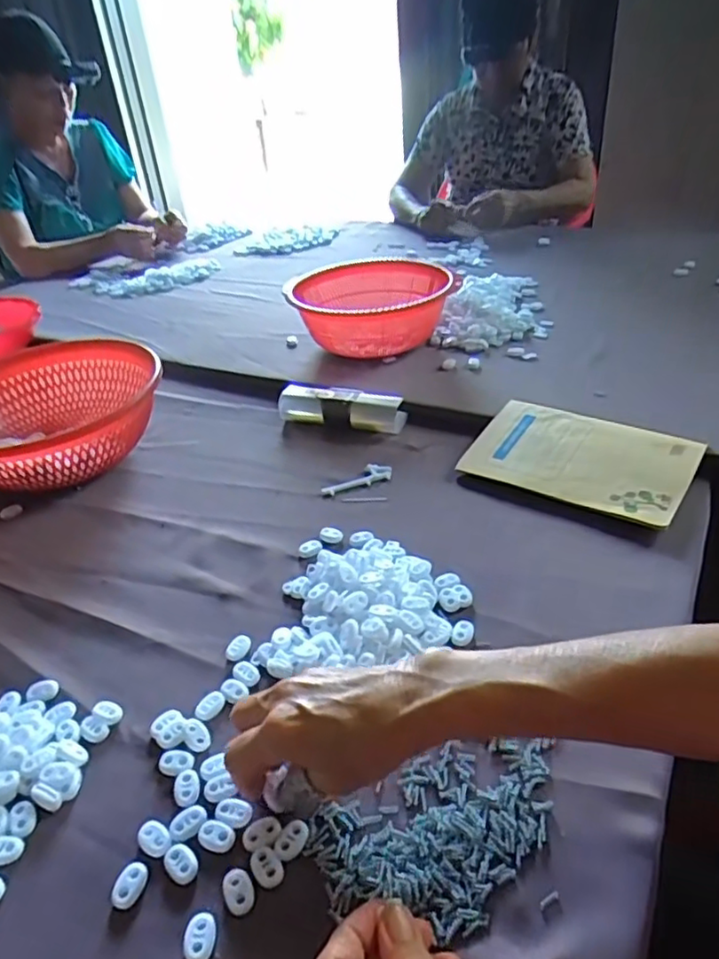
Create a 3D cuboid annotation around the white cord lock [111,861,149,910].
[{"bbox_3d":[-0.126,0.223,0.350,0.015,0.006,0.023,4,35,14],"label":"white cord lock"}]

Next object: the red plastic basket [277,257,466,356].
[{"bbox_3d":[0.022,-0.236,0.910,0.212,0.097,0.213,-14,34,-13],"label":"red plastic basket"}]

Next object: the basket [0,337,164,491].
[{"bbox_3d":[-0.347,-0.070,0.733,0.234,0.099,0.240,-21,37,-22],"label":"basket"}]

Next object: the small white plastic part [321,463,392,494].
[{"bbox_3d":[-0.003,-0.001,0.665,0.077,0.011,0.020,-17,35,-16],"label":"small white plastic part"}]

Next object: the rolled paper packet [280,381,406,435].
[{"bbox_3d":[-0.022,-0.088,0.766,0.162,0.036,0.046,8,36,19],"label":"rolled paper packet"}]

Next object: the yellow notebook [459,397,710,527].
[{"bbox_3d":[0.221,-0.024,0.635,0.202,0.008,0.136,18,46,30],"label":"yellow notebook"}]

